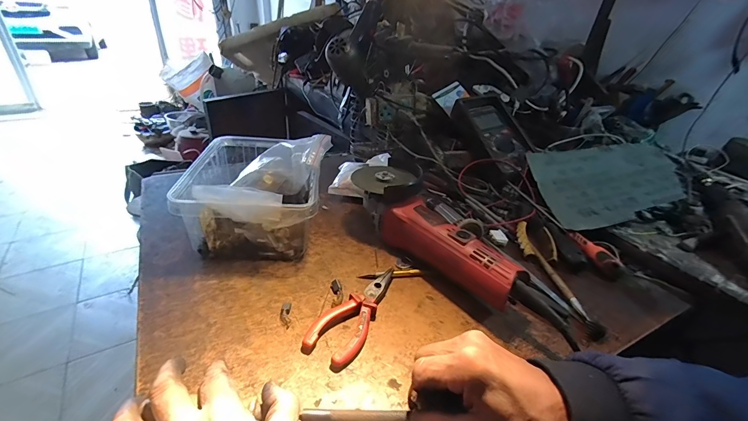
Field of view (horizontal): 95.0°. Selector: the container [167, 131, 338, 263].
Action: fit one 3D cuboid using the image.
[{"bbox_3d":[-0.158,-0.037,0.496,0.160,0.124,0.212,0,32,-8],"label":"container"}]

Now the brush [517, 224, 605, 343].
[{"bbox_3d":[0.245,0.084,0.476,0.027,0.020,0.206,-1,33,-10],"label":"brush"}]

